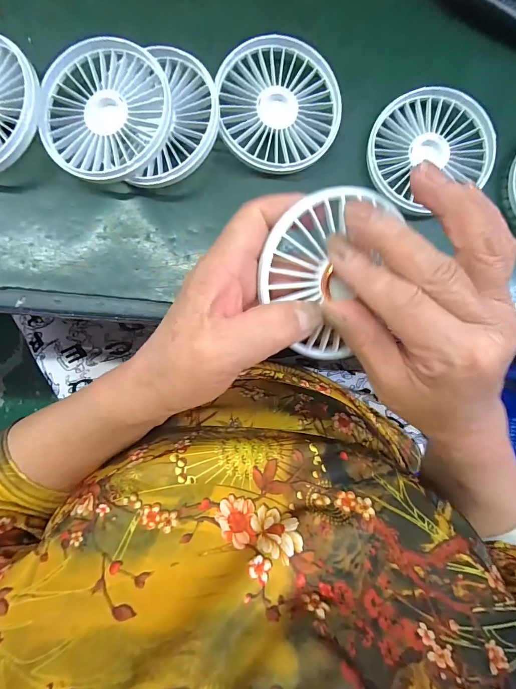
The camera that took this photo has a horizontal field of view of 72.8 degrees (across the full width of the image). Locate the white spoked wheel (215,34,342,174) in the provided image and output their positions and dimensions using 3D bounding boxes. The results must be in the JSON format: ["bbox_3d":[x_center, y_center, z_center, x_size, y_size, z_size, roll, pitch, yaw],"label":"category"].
[{"bbox_3d":[0.015,-0.167,0.250,0.084,0.018,0.087,0,91,-4],"label":"white spoked wheel"}]

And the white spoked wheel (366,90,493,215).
[{"bbox_3d":[0.123,-0.142,0.254,0.083,0.016,0.080,0,91,-4],"label":"white spoked wheel"}]

